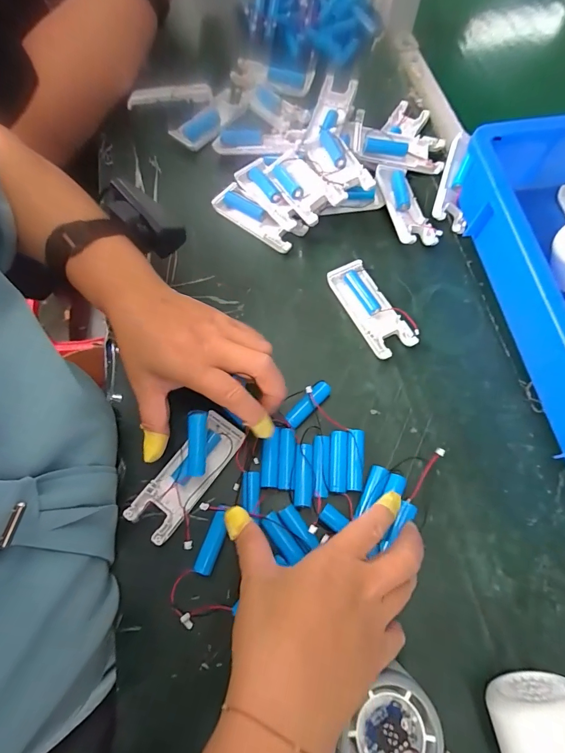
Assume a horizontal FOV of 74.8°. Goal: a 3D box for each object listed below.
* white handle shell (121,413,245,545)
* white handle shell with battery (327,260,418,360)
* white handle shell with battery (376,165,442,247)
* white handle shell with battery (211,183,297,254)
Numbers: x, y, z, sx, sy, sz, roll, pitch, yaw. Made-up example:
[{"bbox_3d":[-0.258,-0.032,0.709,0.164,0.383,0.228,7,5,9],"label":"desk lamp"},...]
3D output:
[{"bbox_3d":[-0.078,0.079,0.302,0.039,0.011,0.104,35,74,13],"label":"white handle shell"},{"bbox_3d":[0.089,-0.068,0.363,0.049,0.012,0.103,-25,71,-8],"label":"white handle shell with battery"},{"bbox_3d":[0.132,-0.186,0.402,0.040,0.024,0.104,-15,70,-5],"label":"white handle shell with battery"},{"bbox_3d":[-0.027,-0.173,0.406,0.102,0.024,0.033,37,74,14],"label":"white handle shell with battery"}]

